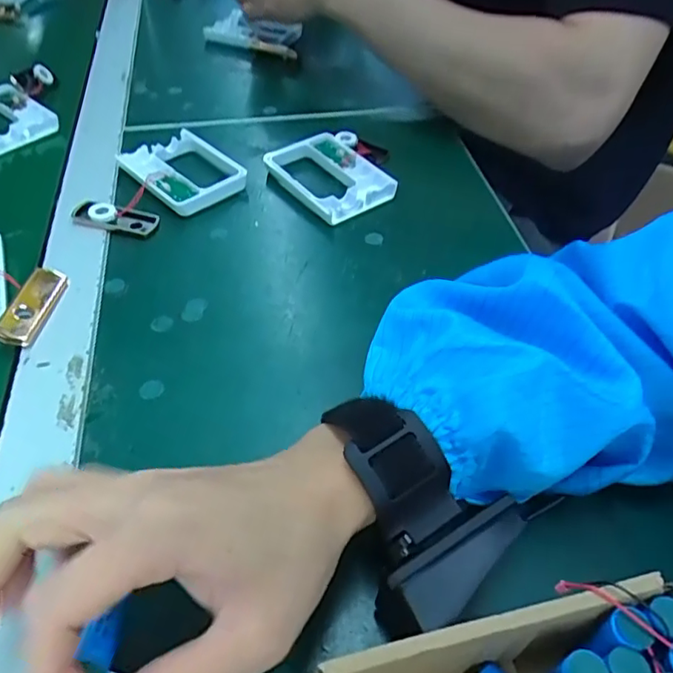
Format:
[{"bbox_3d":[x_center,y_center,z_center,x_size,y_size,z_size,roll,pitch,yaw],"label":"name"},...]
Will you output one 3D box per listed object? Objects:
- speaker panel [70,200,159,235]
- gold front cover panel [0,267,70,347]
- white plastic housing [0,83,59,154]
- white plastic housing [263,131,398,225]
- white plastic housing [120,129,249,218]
[{"bbox_3d":[-0.164,-0.090,0.429,0.061,0.008,0.024,11,48,6],"label":"speaker panel"},{"bbox_3d":[-0.191,-0.020,0.362,0.024,0.005,0.063,19,46,-13],"label":"gold front cover panel"},{"bbox_3d":[-0.317,-0.205,0.536,0.107,0.014,0.073,37,56,27],"label":"white plastic housing"},{"bbox_3d":[-0.004,-0.130,0.466,0.072,0.022,0.096,-24,53,-23],"label":"white plastic housing"},{"bbox_3d":[-0.125,-0.136,0.470,0.101,0.017,0.070,36,55,26],"label":"white plastic housing"}]

